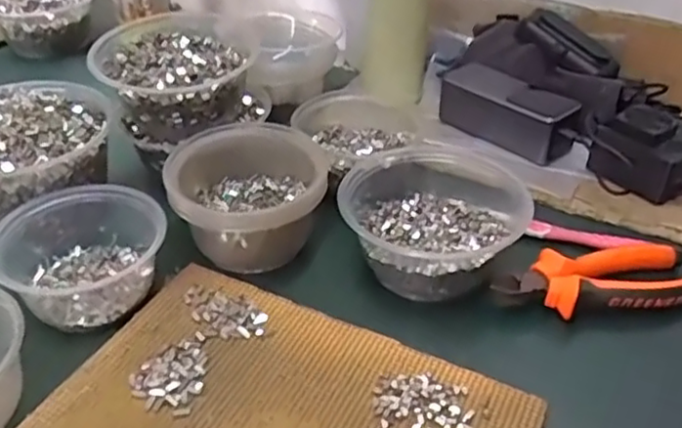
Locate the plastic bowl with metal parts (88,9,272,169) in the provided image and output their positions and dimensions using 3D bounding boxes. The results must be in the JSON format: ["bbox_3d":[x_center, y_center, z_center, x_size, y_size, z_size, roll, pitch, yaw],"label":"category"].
[{"bbox_3d":[-0.135,-0.113,0.589,0.135,0.077,0.144,1,37,-1],"label":"plastic bowl with metal parts"}]

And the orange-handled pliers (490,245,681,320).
[{"bbox_3d":[0.184,0.048,0.476,0.145,0.021,0.060,-7,38,-11],"label":"orange-handled pliers"}]

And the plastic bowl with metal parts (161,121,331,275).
[{"bbox_3d":[-0.068,-0.013,0.510,0.108,0.069,0.112,1,37,-1],"label":"plastic bowl with metal parts"}]

